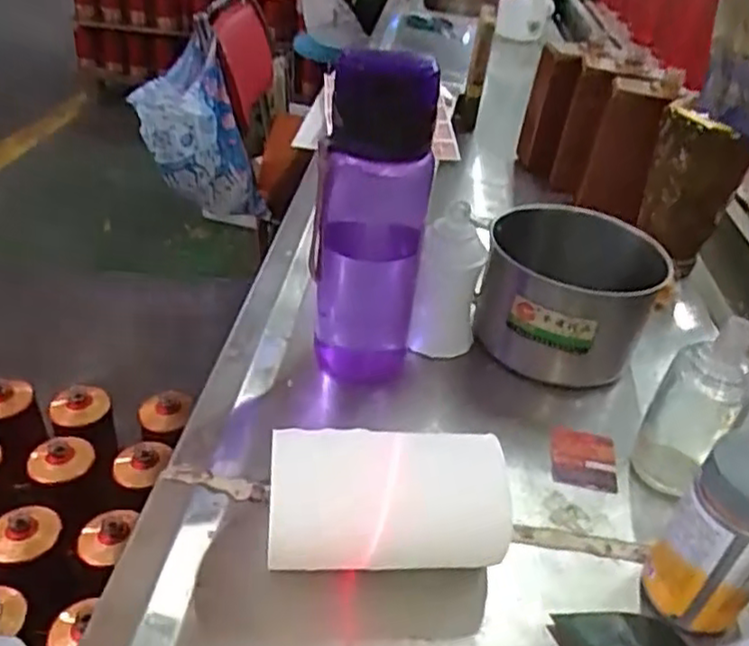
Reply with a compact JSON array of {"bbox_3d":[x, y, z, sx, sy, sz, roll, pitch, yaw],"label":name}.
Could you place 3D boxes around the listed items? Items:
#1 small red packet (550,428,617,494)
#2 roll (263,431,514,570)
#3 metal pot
[{"bbox_3d":[0.143,0.094,0.487,0.044,0.006,0.044,10,56,3],"label":"small red packet"},{"bbox_3d":[0.005,0.100,0.397,0.137,0.059,0.060,1,34,-5],"label":"roll"},{"bbox_3d":[0.151,-0.020,0.567,0.132,0.099,0.114,13,35,12],"label":"metal pot"}]

